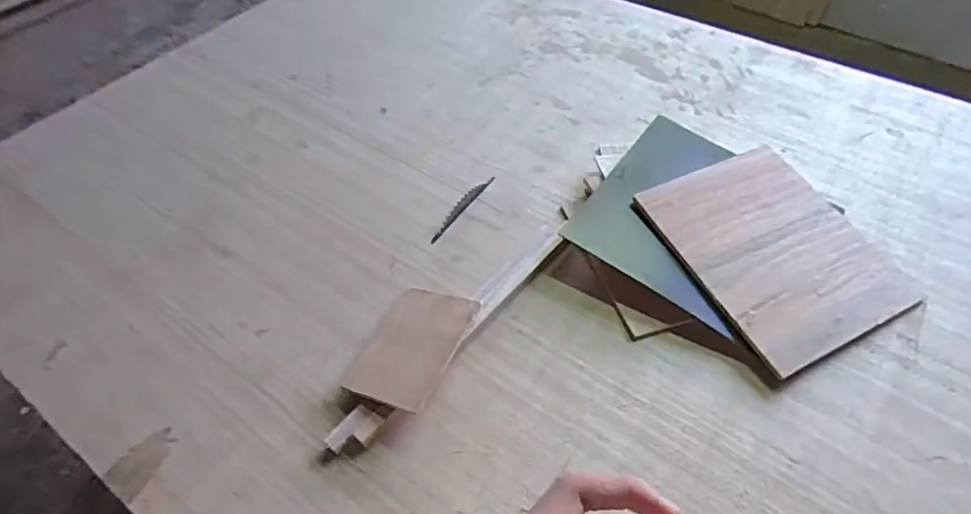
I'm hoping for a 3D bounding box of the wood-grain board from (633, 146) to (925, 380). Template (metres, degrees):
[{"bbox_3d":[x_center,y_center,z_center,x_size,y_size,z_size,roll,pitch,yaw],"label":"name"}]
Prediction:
[{"bbox_3d":[0.388,-0.015,0.746,0.261,0.014,0.302,-21,60,-17],"label":"wood-grain board"}]

